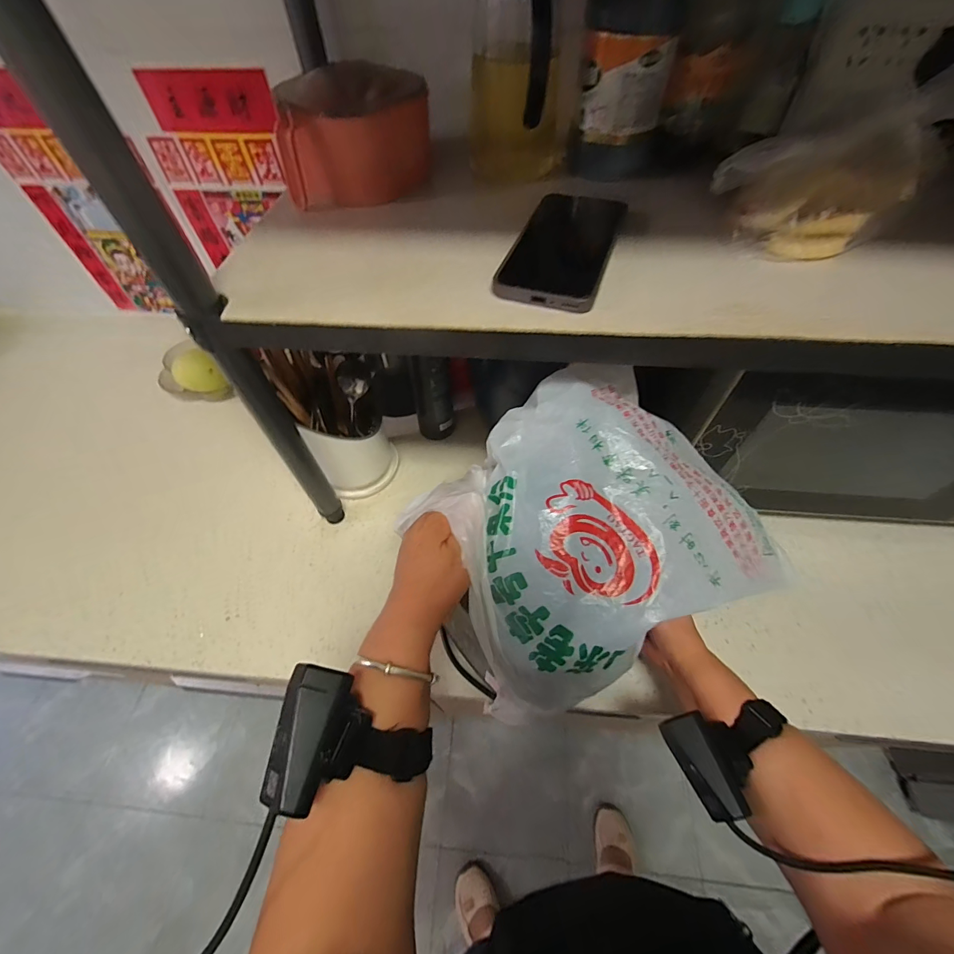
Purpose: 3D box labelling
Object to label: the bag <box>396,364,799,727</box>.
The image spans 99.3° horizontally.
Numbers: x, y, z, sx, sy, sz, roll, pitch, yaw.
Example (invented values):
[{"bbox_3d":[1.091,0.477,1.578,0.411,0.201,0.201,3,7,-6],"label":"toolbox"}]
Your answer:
[{"bbox_3d":[0.094,0.033,0.330,0.256,0.094,0.214,-26,59,-16],"label":"bag"}]

